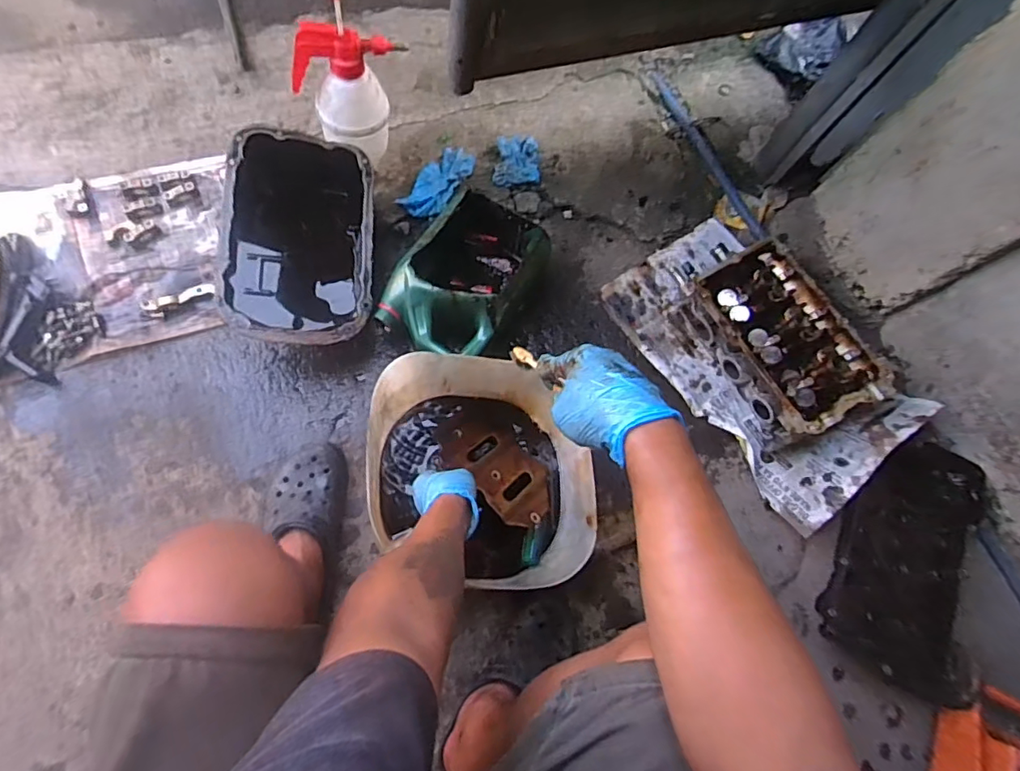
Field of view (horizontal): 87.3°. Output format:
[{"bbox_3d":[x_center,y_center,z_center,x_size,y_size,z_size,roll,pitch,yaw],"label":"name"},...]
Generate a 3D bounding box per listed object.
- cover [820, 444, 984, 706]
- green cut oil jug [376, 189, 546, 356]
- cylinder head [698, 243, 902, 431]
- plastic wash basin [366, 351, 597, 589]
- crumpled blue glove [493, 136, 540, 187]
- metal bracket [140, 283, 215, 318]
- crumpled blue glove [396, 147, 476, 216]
[{"bbox_3d":[0.607,0.252,0.819,0.218,0.071,0.369,27,72,7],"label":"cover"},{"bbox_3d":[-0.081,-0.177,0.891,0.202,0.142,0.276,29,73,7],"label":"green cut oil jug"},{"bbox_3d":[0.448,-0.074,0.906,0.183,0.129,0.312,-23,74,-10],"label":"cylinder head"},{"bbox_3d":[-0.042,0.117,0.752,0.289,0.150,0.298,-1,71,-3],"label":"plastic wash basin"},{"bbox_3d":[0.013,-0.442,1.047,0.090,0.031,0.103,-1,71,-3],"label":"crumpled blue glove"},{"bbox_3d":[-0.538,-0.138,0.867,0.115,0.011,0.032,-18,73,-8],"label":"metal bracket"},{"bbox_3d":[-0.134,-0.378,0.994,0.072,0.024,0.154,32,73,8],"label":"crumpled blue glove"}]

